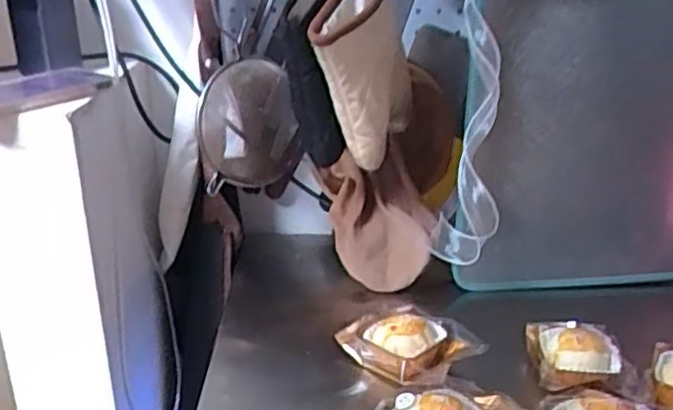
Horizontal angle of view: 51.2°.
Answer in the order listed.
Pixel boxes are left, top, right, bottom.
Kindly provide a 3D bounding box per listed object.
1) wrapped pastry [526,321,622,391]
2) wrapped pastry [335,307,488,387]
[{"bbox_3d":[0.219,0.133,0.641,0.075,0.034,0.094,3,23,5],"label":"wrapped pastry"},{"bbox_3d":[0.067,0.128,0.666,0.125,0.039,0.082,18,29,35],"label":"wrapped pastry"}]

